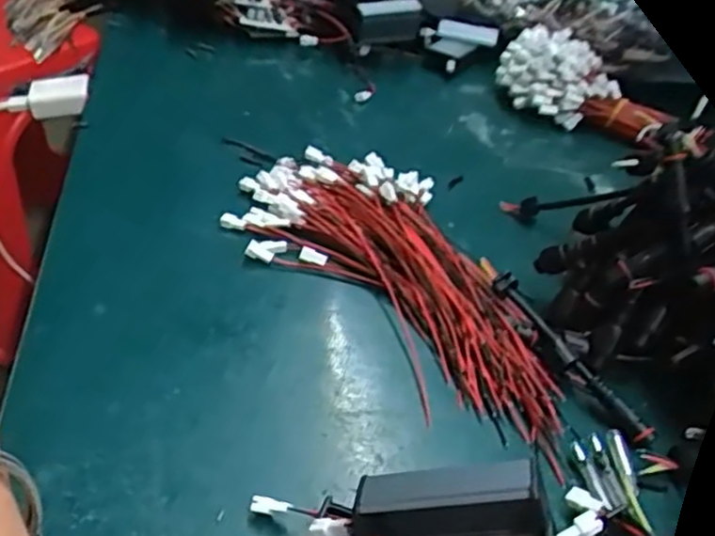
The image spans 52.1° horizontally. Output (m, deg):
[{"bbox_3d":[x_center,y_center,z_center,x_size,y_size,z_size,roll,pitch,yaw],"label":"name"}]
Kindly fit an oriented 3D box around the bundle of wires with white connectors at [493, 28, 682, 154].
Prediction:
[{"bbox_3d":[0.153,-0.134,0.523,0.103,0.044,0.072,33,41,8],"label":"bundle of wires with white connectors"}]

